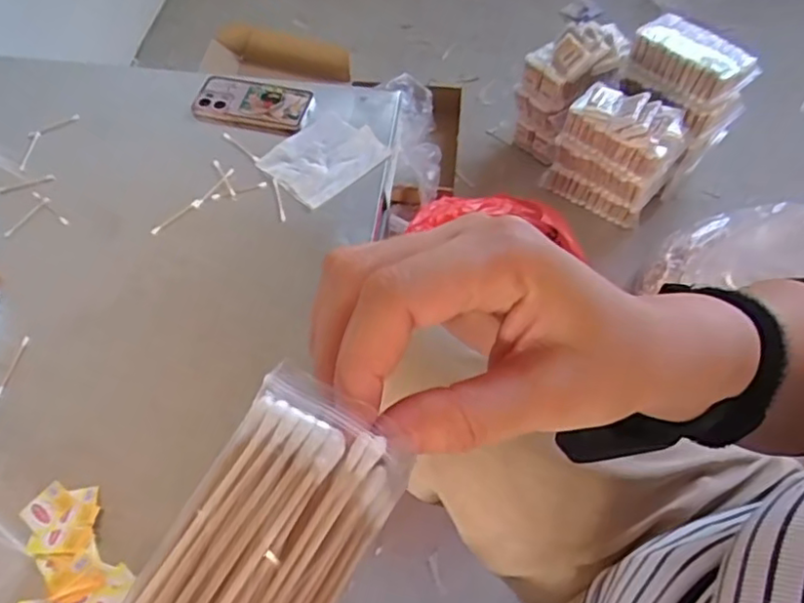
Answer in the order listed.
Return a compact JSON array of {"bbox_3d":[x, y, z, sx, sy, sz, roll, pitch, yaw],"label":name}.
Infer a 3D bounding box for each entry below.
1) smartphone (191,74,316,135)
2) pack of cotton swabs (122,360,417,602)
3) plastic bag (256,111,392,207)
[{"bbox_3d":[-0.210,-0.284,0.925,0.170,0.019,0.085,14,64,8],"label":"smartphone"},{"bbox_3d":[-0.031,0.062,0.166,0.051,0.011,0.079,40,62,-18],"label":"pack of cotton swabs"},{"bbox_3d":[-0.105,-0.200,0.871,0.145,0.008,0.116,-40,69,-18],"label":"plastic bag"}]

